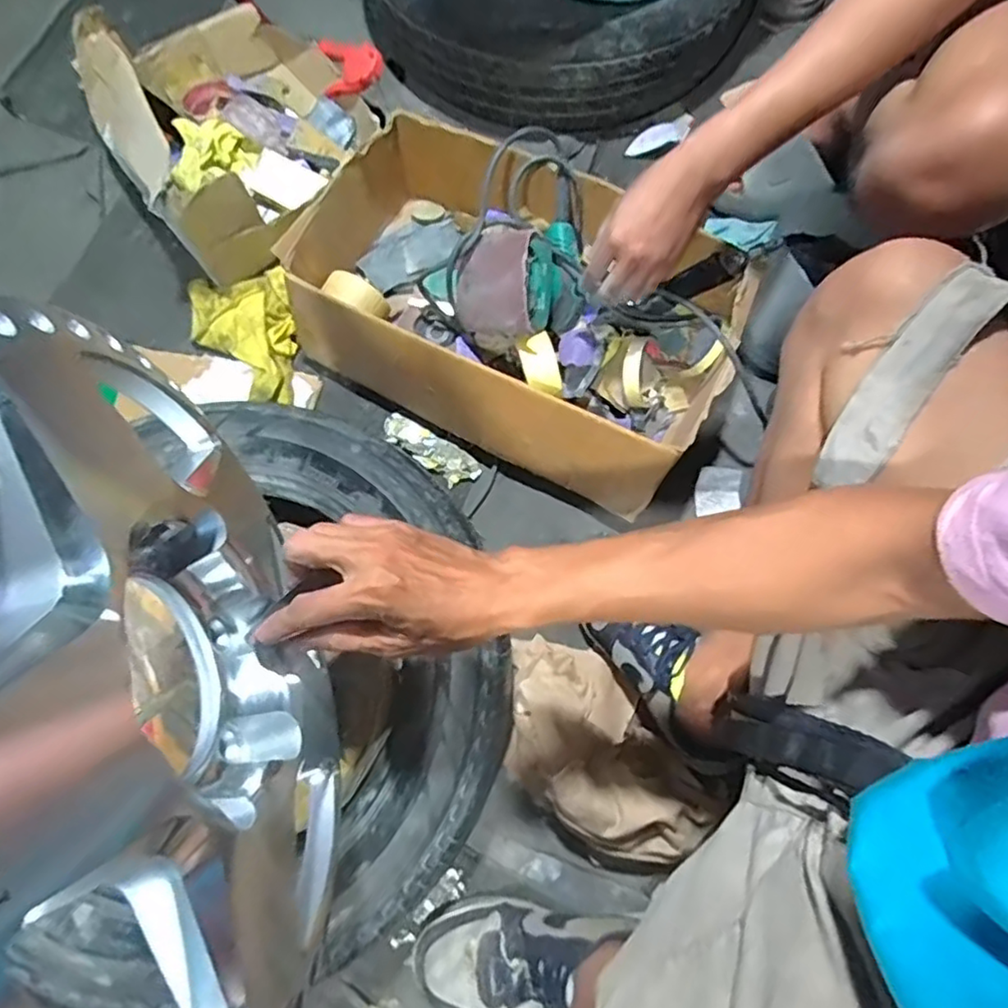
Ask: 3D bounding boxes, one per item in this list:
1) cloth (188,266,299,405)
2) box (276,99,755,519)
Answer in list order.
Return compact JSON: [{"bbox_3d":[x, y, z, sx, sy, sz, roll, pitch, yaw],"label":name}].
[{"bbox_3d":[-0.324,-0.208,0.788,0.128,0.028,0.186,-10,74,-4],"label":"cloth"},{"bbox_3d":[0.014,-0.229,0.734,0.482,0.144,0.308,30,75,7],"label":"box"}]

